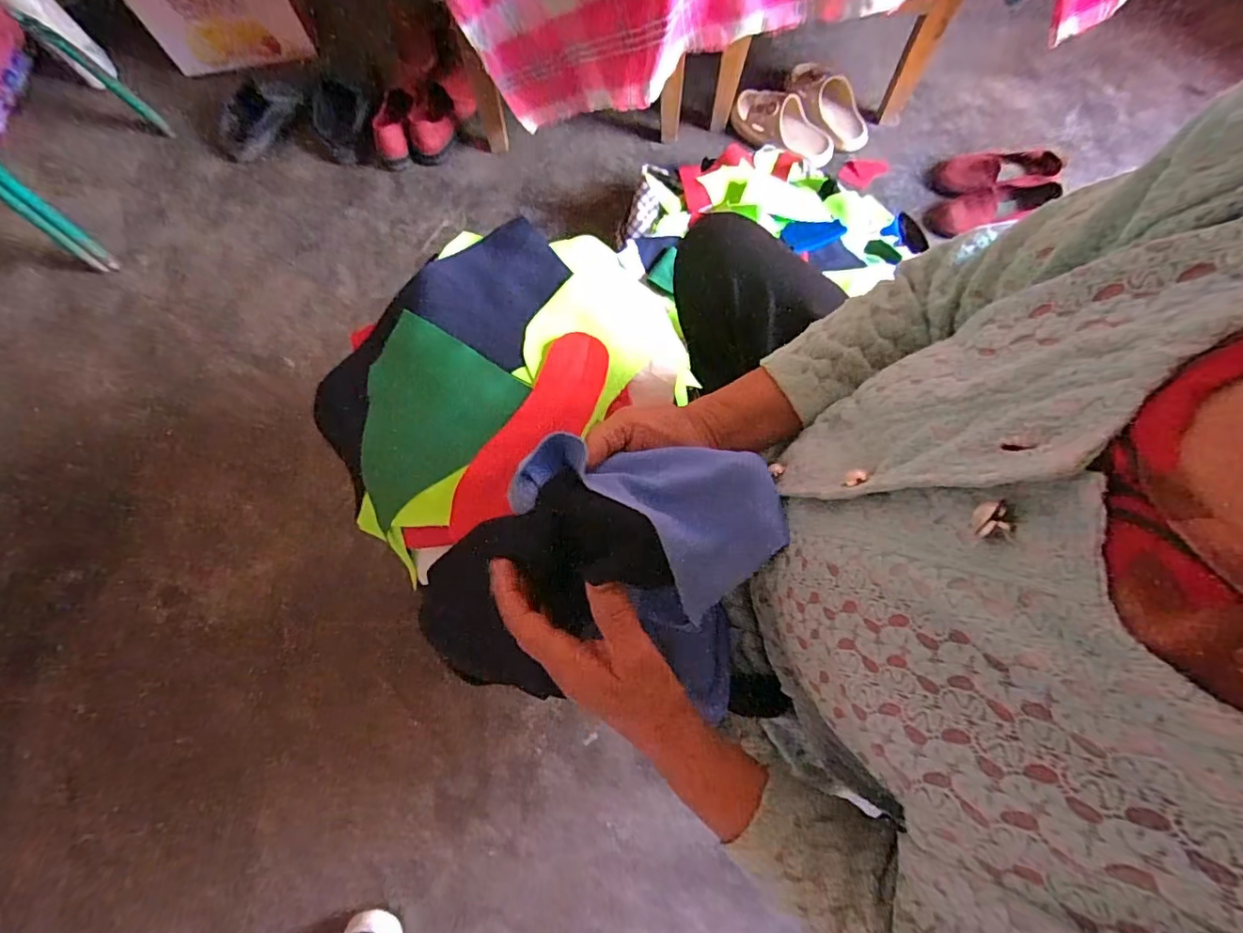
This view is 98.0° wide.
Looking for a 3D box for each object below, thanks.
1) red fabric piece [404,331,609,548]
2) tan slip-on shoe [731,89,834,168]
[{"bbox_3d":[-0.093,-0.016,0.487,0.077,0.033,0.238,36,78,9],"label":"red fabric piece"},{"bbox_3d":[0.327,-0.686,1.088,0.221,0.083,0.063,29,77,8],"label":"tan slip-on shoe"}]

